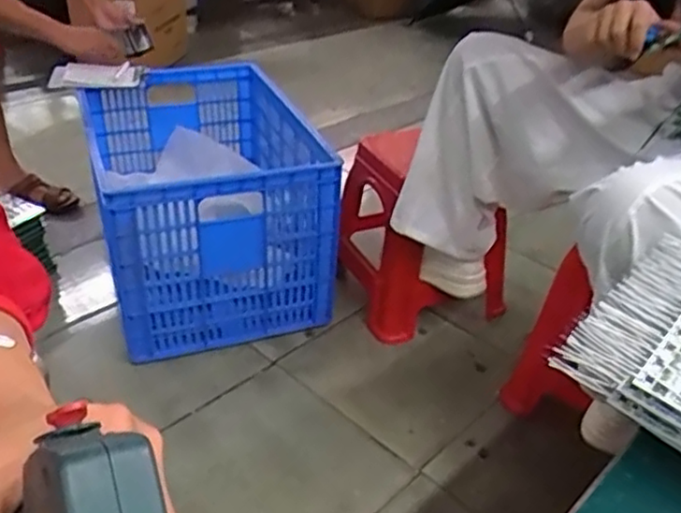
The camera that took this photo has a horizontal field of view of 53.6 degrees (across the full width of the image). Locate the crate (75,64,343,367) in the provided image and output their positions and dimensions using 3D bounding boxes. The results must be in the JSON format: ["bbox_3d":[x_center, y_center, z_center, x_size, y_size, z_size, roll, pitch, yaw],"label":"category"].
[{"bbox_3d":[-0.349,-0.145,1.661,0.472,0.411,0.682,-13,37,-21],"label":"crate"}]

